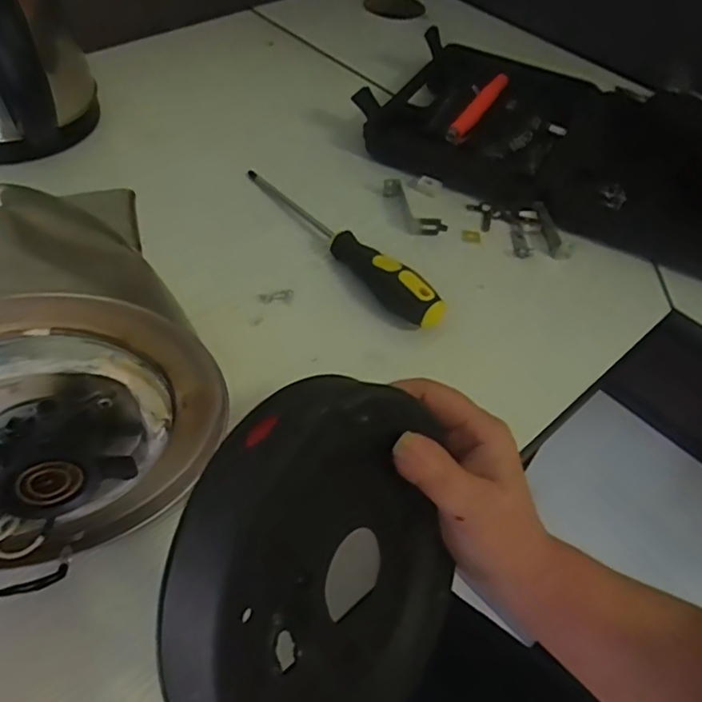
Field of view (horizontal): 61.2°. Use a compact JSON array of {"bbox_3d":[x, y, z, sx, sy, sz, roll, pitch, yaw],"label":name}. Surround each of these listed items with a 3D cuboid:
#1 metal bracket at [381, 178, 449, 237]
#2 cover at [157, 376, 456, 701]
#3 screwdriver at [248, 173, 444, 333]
[{"bbox_3d":[0.045,-0.116,0.484,0.030,0.015,0.069,-23,54,-20],"label":"metal bracket"},{"bbox_3d":[-0.008,0.086,0.230,0.028,0.142,0.133,0,42,38],"label":"cover"},{"bbox_3d":[-0.012,-0.089,0.449,0.024,0.026,0.219,-30,57,-24],"label":"screwdriver"}]

